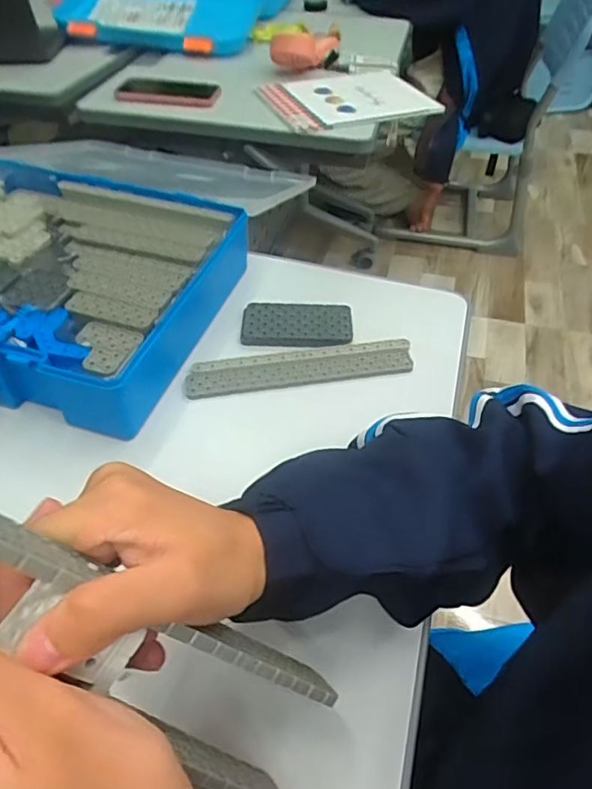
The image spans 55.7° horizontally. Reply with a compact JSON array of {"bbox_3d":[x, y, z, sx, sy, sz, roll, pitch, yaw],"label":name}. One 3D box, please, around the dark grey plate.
[{"bbox_3d":[0.001,-0.067,0.521,0.101,0.010,0.046,0,46,-1],"label":"dark grey plate"}]

